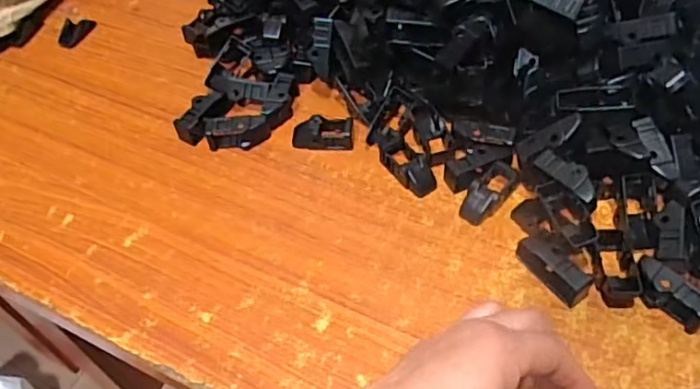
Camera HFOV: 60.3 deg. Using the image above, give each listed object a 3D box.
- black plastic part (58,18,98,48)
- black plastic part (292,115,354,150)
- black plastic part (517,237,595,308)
[{"bbox_3d":[-0.272,-0.162,0.599,0.031,0.008,0.038,-4,51,2],"label":"black plastic part"},{"bbox_3d":[-0.022,-0.049,0.486,0.048,0.016,0.023,2,52,7],"label":"black plastic part"},{"bbox_3d":[0.132,0.047,0.392,0.016,0.022,0.050,-32,56,-19],"label":"black plastic part"}]

